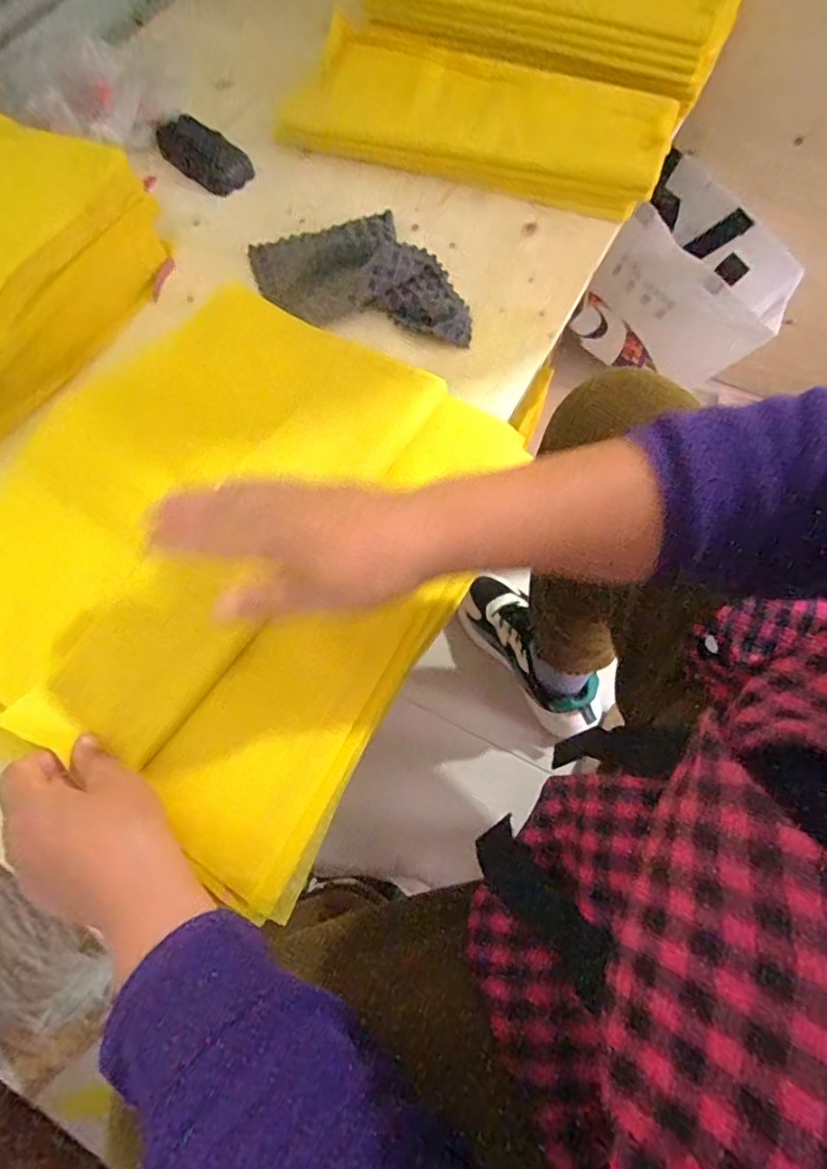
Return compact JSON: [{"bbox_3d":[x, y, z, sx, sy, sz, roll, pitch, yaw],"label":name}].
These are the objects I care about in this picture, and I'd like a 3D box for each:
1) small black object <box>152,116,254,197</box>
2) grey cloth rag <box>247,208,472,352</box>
[{"bbox_3d":[-0.217,-0.447,0.586,0.056,0.015,0.117,-41,72,-14],"label":"small black object"},{"bbox_3d":[-0.050,-0.286,0.501,0.209,0.036,0.145,5,68,4],"label":"grey cloth rag"}]

